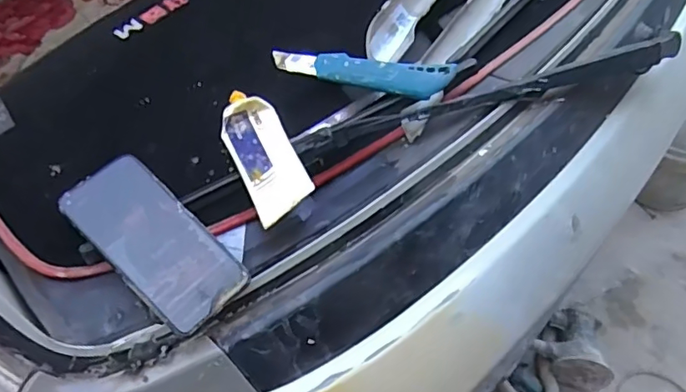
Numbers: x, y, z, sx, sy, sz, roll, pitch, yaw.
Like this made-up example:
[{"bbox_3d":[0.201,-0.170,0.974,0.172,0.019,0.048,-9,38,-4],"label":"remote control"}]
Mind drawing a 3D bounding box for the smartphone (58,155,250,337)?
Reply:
[{"bbox_3d":[-0.158,0.038,0.465,0.159,0.006,0.075,44,65,6],"label":"smartphone"}]

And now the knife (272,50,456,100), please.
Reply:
[{"bbox_3d":[0.018,-0.127,0.563,0.183,0.021,0.036,14,60,5],"label":"knife"}]

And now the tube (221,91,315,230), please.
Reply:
[{"bbox_3d":[-0.074,-0.041,0.509,0.051,0.026,0.137,-21,63,-14],"label":"tube"}]

